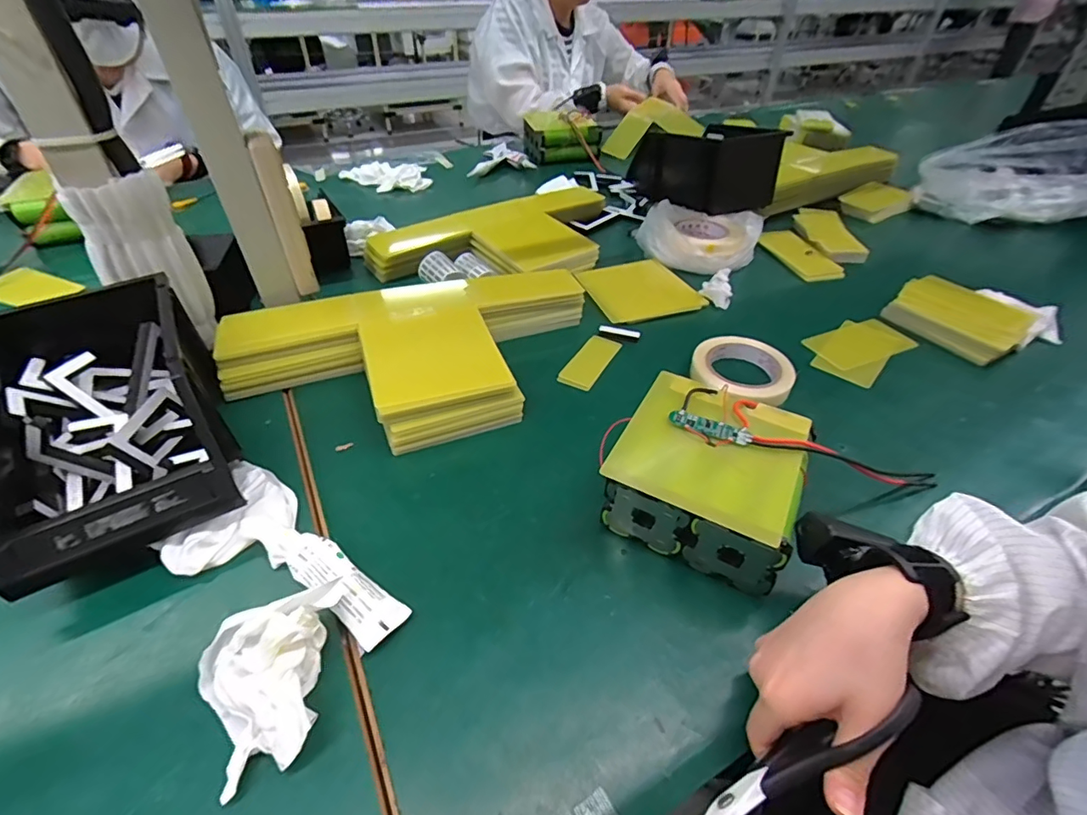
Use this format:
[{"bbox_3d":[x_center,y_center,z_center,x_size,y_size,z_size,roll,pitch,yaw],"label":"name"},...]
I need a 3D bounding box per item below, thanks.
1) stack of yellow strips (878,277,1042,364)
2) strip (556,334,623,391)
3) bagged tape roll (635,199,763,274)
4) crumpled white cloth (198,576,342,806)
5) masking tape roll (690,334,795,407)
[{"bbox_3d":[0.555,-0.121,0.690,0.125,0.036,0.147,-28,50,-29],"label":"stack of yellow strips"},{"bbox_3d":[0.059,-0.058,0.622,0.042,0.010,0.101,23,46,21],"label":"strip"},{"bbox_3d":[0.245,-0.277,0.821,0.187,0.061,0.134,14,44,13],"label":"bagged tape roll"},{"bbox_3d":[-0.170,0.173,0.326,0.096,0.047,0.096,-17,45,-19],"label":"crumpled white cloth"},{"bbox_3d":[0.230,-0.041,0.597,0.110,0.029,0.113,1,42,-1],"label":"masking tape roll"}]

